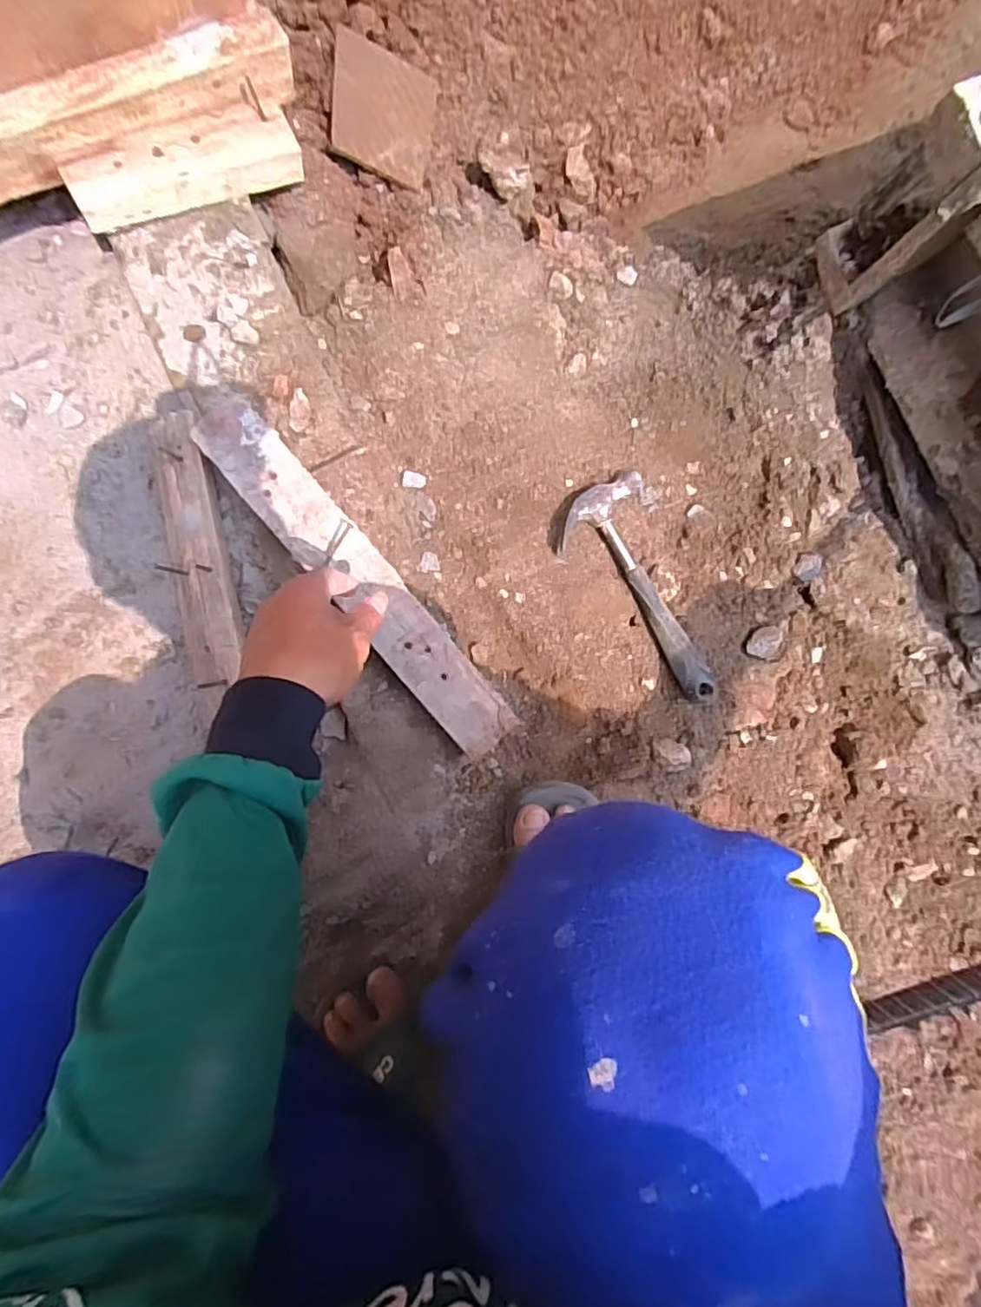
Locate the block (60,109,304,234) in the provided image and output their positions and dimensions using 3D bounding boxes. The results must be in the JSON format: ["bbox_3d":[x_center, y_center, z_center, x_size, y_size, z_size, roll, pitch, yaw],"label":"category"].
[{"bbox_3d":[-0.284,-0.459,0.594,0.213,0.046,0.057,-26,91,-9],"label":"block"}]

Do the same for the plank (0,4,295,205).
[{"bbox_3d":[-0.338,-0.480,0.558,0.343,0.055,0.050,-28,92,-12],"label":"plank"}]

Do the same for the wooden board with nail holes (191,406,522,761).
[{"bbox_3d":[-0.117,-0.065,0.566,0.062,0.013,0.376,-41,92,-9],"label":"wooden board with nail holes"}]

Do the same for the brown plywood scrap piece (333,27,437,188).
[{"bbox_3d":[-0.116,-0.590,0.686,0.110,0.014,0.131,8,87,-26],"label":"brown plywood scrap piece"}]

